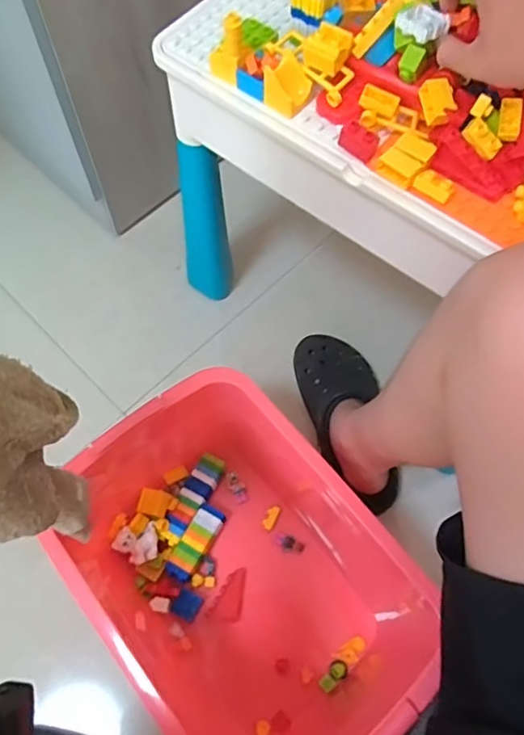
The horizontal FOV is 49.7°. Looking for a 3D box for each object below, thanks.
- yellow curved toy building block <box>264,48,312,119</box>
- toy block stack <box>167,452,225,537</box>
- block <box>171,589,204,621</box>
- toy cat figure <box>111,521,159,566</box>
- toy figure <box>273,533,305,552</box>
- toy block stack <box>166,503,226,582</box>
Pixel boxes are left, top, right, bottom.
[{"bbox_3d":[0.023,-0.251,0.506,0.037,0.034,0.038,39,71,15],"label":"yellow curved toy building block"},{"bbox_3d":[-0.090,0.168,0.762,0.036,0.017,0.113,28,68,11],"label":"toy block stack"},{"bbox_3d":[-0.095,0.302,0.719,0.031,0.019,0.032,26,68,10],"label":"block"},{"bbox_3d":[-0.159,0.224,0.713,0.056,0.017,0.046,-3,69,-35],"label":"toy cat figure"},{"bbox_3d":[0.037,0.236,0.760,0.041,0.009,0.019,19,67,7],"label":"toy figure"},{"bbox_3d":[-0.085,0.229,0.741,0.033,0.027,0.101,29,68,11],"label":"toy block stack"}]

